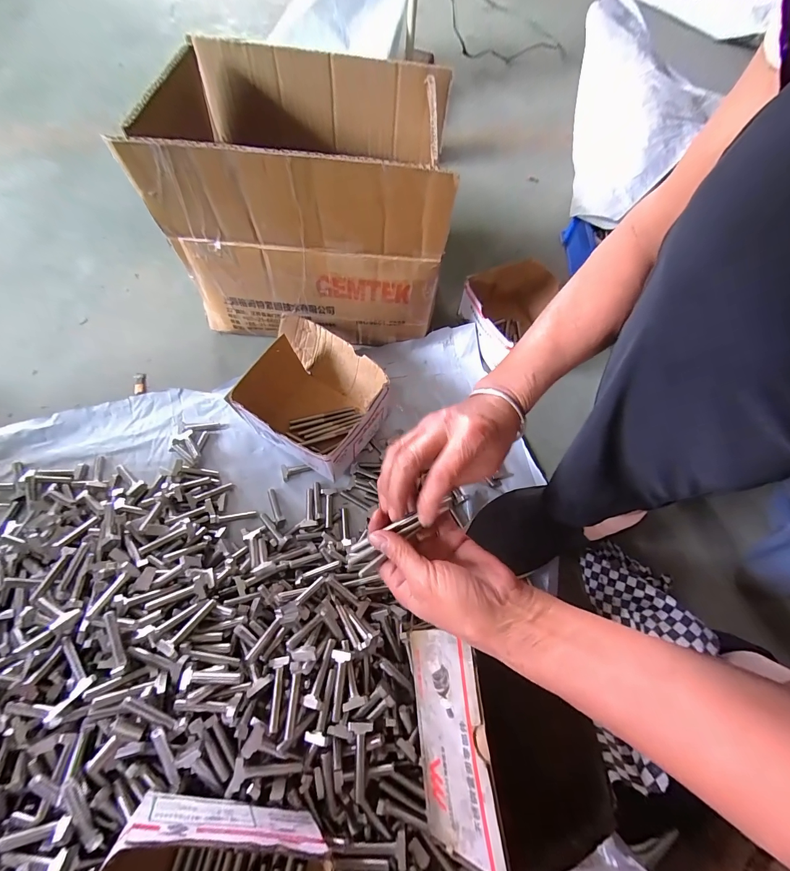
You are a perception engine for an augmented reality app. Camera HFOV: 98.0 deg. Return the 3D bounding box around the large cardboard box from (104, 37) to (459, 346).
[{"bbox_3d":[-0.103,-0.334,0.495,0.332,0.262,0.296,1,66,1],"label":"large cardboard box"}]

